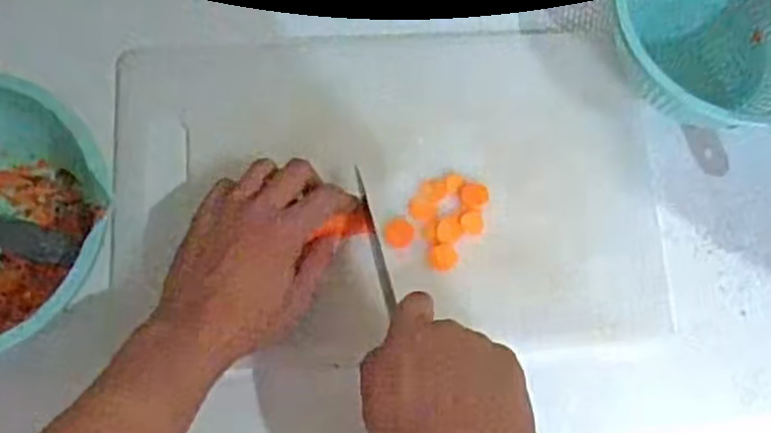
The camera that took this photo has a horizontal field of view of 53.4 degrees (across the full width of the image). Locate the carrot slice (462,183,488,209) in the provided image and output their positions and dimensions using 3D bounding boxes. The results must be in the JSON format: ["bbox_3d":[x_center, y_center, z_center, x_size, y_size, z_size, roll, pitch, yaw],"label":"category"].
[{"bbox_3d":[0.067,-0.016,0.571,0.019,0.004,0.020,0,75,-1],"label":"carrot slice"}]

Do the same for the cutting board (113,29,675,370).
[{"bbox_3d":[0.001,-0.025,0.570,0.397,0.013,0.249,-3,75,-2],"label":"cutting board"}]

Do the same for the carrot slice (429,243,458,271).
[{"bbox_3d":[0.043,0.029,0.556,0.020,0.004,0.020,0,75,-1],"label":"carrot slice"}]

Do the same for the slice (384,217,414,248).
[{"bbox_3d":[0.010,0.012,0.561,0.022,0.004,0.023,0,75,-1],"label":"slice"}]

